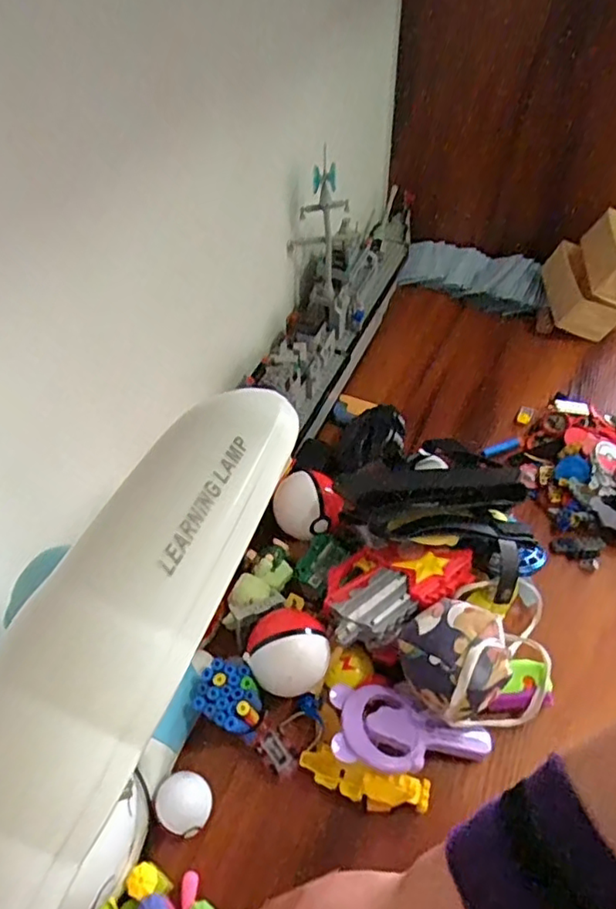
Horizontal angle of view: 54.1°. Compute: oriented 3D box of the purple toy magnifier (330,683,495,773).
[{"bbox_3d":[0.090,0.242,0.525,0.145,0.014,0.071,14,39,-6],"label":"purple toy magnifier"}]

